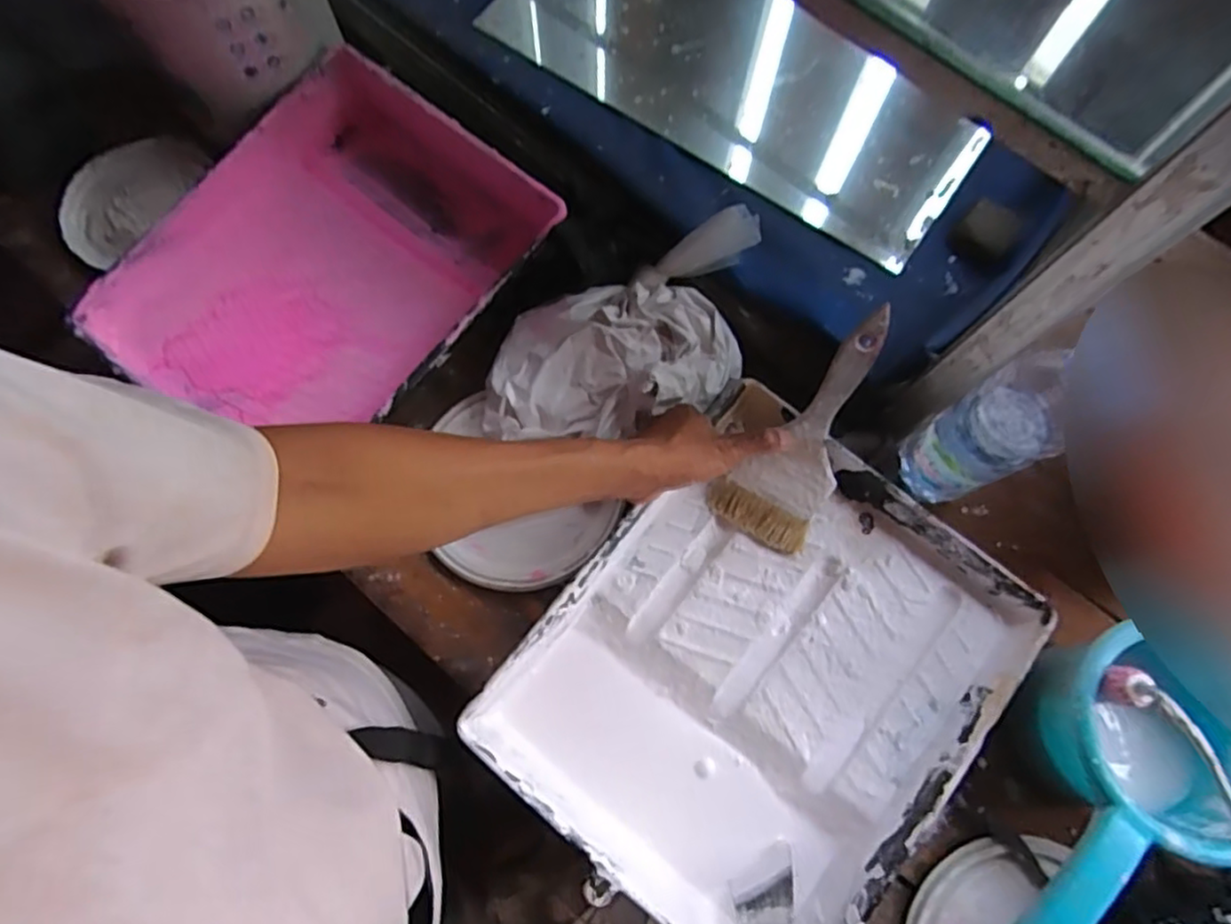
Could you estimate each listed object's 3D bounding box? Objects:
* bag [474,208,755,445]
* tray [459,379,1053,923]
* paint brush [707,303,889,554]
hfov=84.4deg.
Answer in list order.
[{"bbox_3d":[0.008,-0.101,0.569,0.251,0.067,0.137,-19,75,-6],"label":"bag"},{"bbox_3d":[0.107,0.160,0.517,0.289,0.069,0.340,39,77,9],"label":"tray"},{"bbox_3d":[0.146,-0.023,0.513,0.075,0.009,0.192,29,107,7],"label":"paint brush"}]

